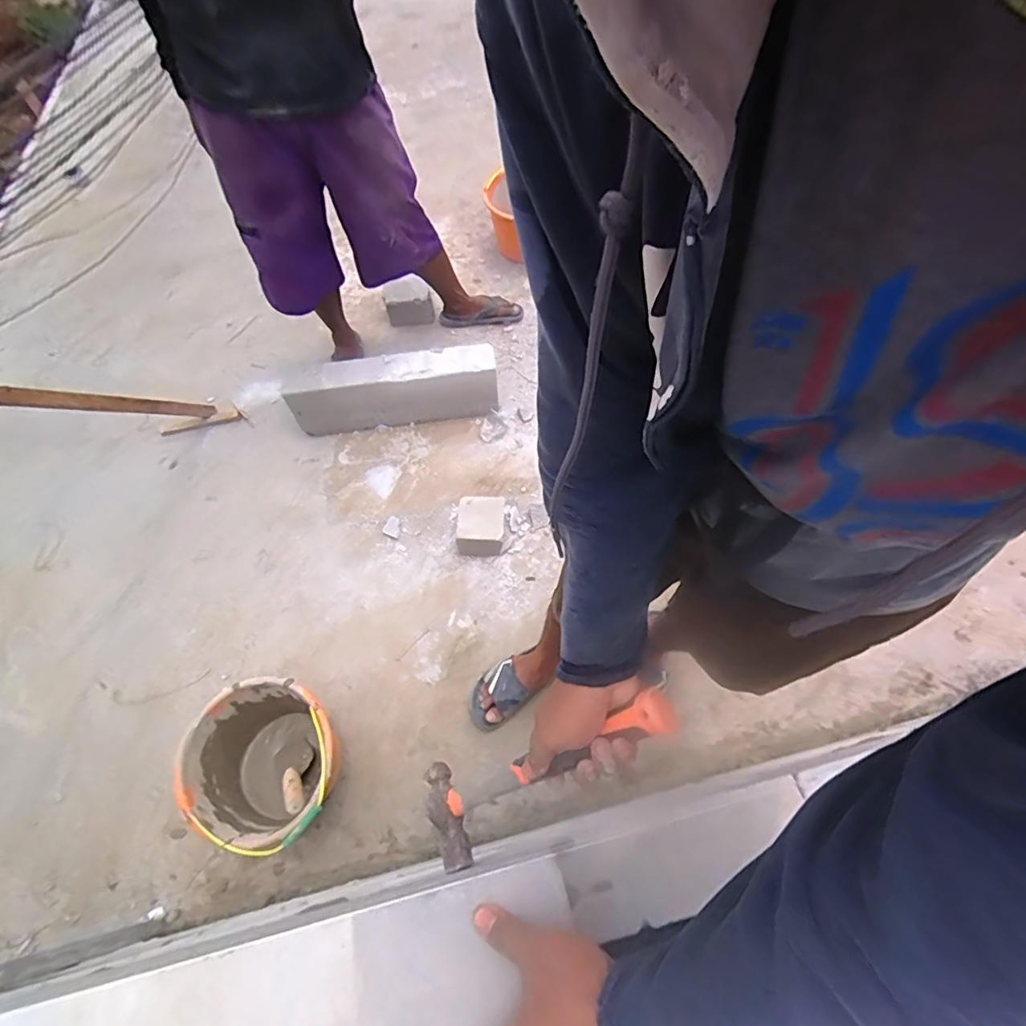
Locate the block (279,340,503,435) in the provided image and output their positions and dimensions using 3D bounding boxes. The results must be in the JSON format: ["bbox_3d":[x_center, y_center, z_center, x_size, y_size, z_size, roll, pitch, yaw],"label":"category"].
[{"bbox_3d":[-0.348,-0.366,1.629,0.597,0.213,0.124,-6,62,-1],"label":"block"}]

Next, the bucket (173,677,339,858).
[{"bbox_3d":[-0.484,0.525,1.128,0.302,0.225,0.281,-1,62,2],"label":"bucket"}]

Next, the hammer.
[{"bbox_3d":[0.016,0.242,0.530,0.031,0.324,0.103,7,46,-45],"label":"hammer"}]

